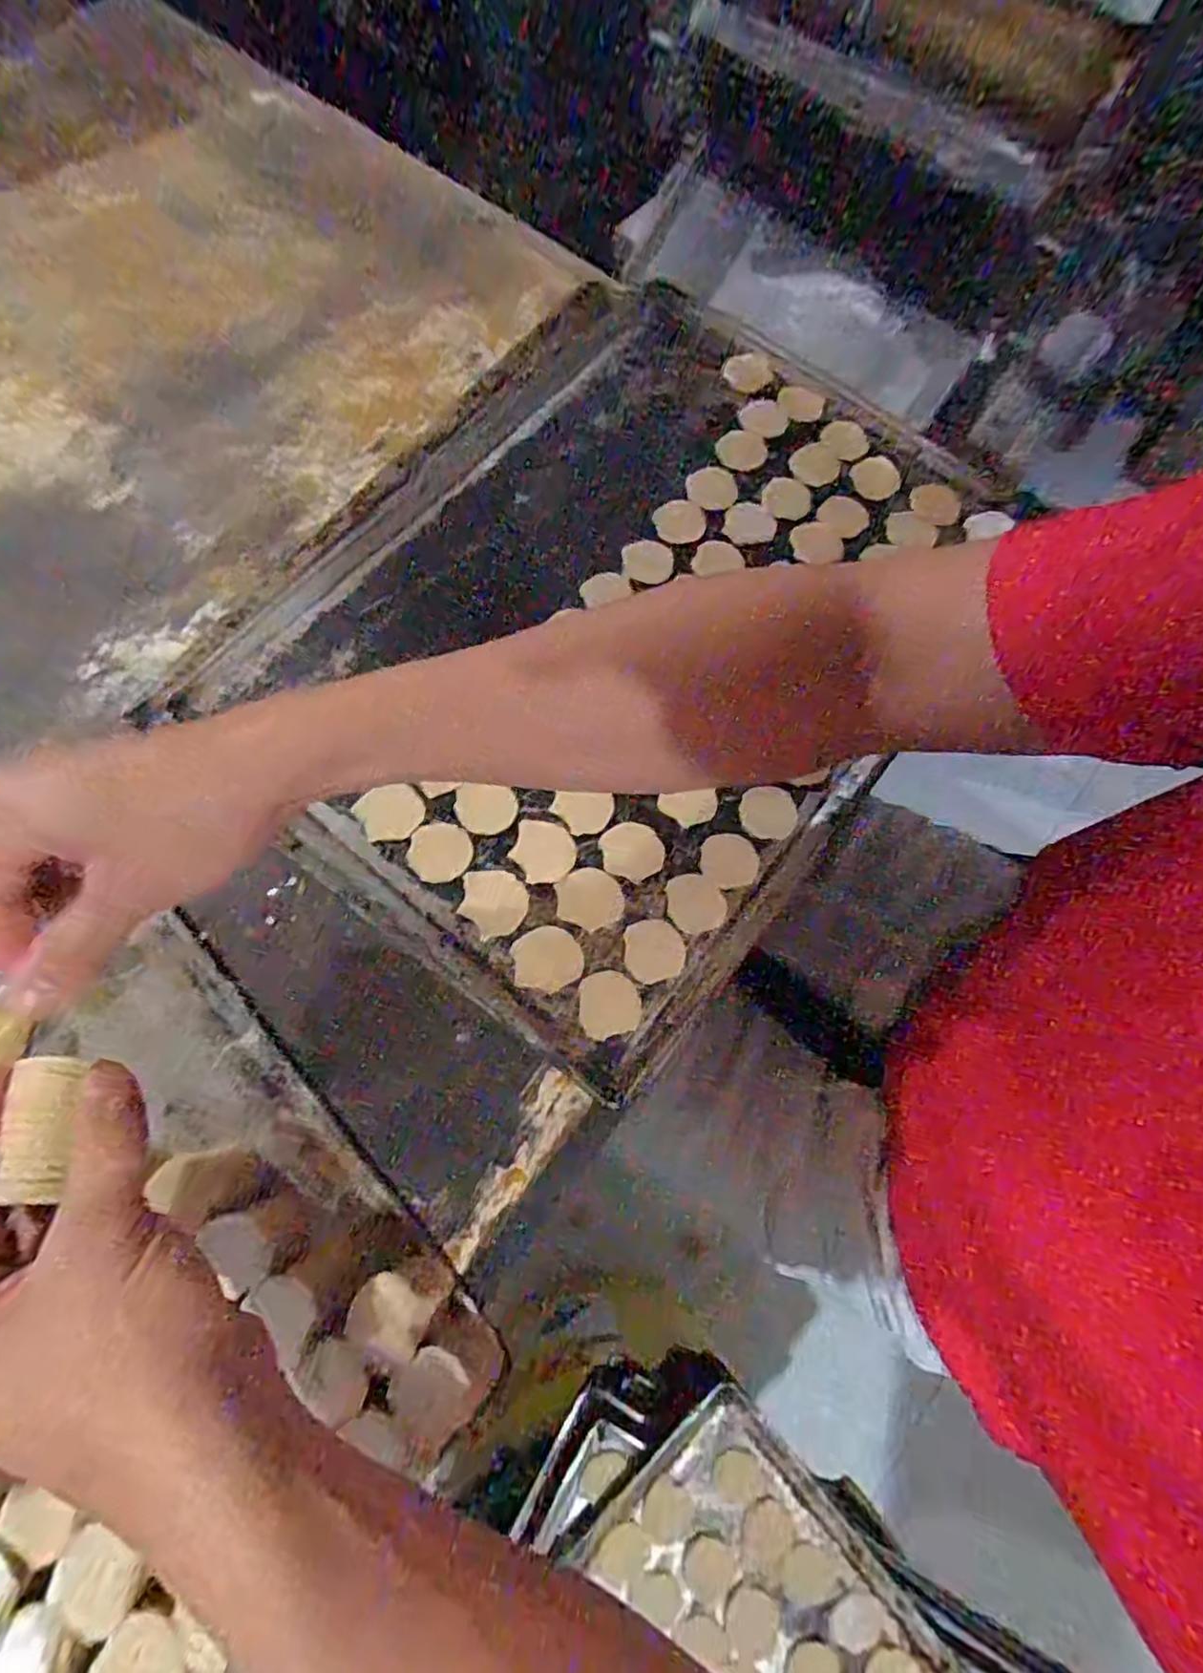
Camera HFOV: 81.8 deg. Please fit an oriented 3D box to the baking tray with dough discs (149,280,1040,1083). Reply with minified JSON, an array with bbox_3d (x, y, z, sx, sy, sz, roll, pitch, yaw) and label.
[{"bbox_3d":[0.018,-0.151,0.430,0.354,0.027,0.483,36,74,8],"label":"baking tray with dough discs"}]

